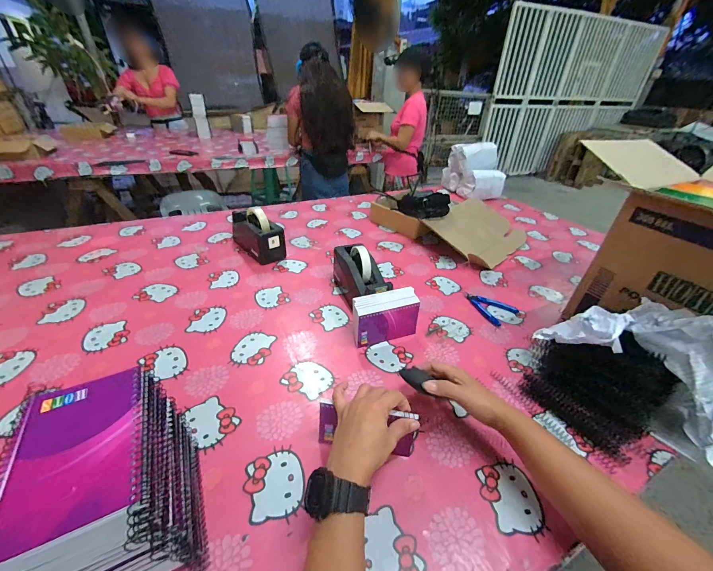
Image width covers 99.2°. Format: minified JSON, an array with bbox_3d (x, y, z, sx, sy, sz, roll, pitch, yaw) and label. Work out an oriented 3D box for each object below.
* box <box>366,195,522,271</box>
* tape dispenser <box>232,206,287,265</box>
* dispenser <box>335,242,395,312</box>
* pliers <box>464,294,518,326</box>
[{"bbox_3d":[0.323,-0.235,1.069,0.467,0.075,0.361,32,44,33],"label":"box"},{"bbox_3d":[-0.287,-0.157,0.873,0.089,0.121,0.199,-23,43,-32],"label":"tape dispenser"},{"bbox_3d":[0.011,-0.017,0.694,0.078,0.122,0.190,-10,38,-19],"label":"dispenser"},{"bbox_3d":[0.312,0.050,0.721,0.083,0.009,0.108,-22,43,-31],"label":"pliers"}]

